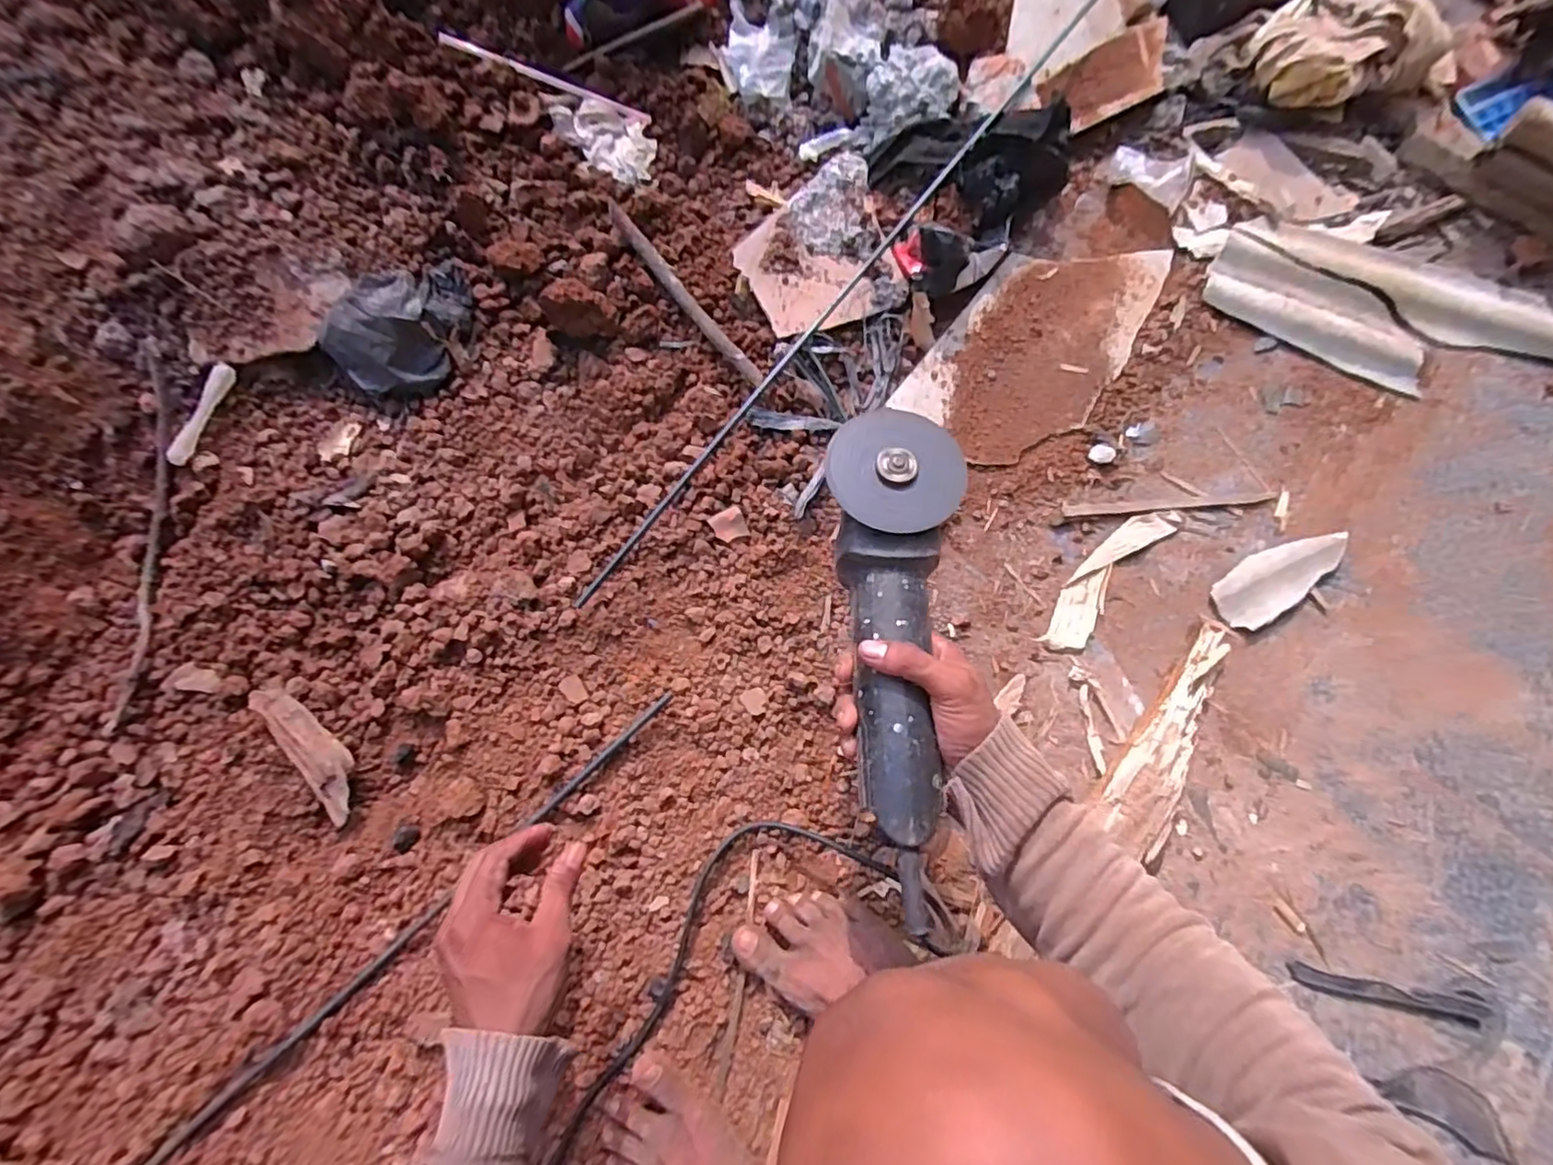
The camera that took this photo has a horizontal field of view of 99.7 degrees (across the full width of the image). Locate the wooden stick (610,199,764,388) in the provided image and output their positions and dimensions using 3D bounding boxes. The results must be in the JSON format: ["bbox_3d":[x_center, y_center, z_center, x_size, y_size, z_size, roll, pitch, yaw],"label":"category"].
[{"bbox_3d":[-0.102,-0.314,0.718,0.020,0.027,0.263,-37,78,-11],"label":"wooden stick"}]

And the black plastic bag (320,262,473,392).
[{"bbox_3d":[-0.379,-0.258,0.673,0.153,0.074,0.100,-29,77,-9],"label":"black plastic bag"}]

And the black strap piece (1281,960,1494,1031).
[{"bbox_3d":[0.536,0.358,0.574,0.166,0.006,0.027,12,74,2],"label":"black strap piece"}]

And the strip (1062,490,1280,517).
[{"bbox_3d":[0.425,-0.085,0.708,0.233,0.009,0.018,-3,74,-2],"label":"strip"}]

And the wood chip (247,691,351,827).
[{"bbox_3d":[-0.415,0.147,0.581,0.047,0.031,0.133,-37,78,-11],"label":"wood chip"}]

